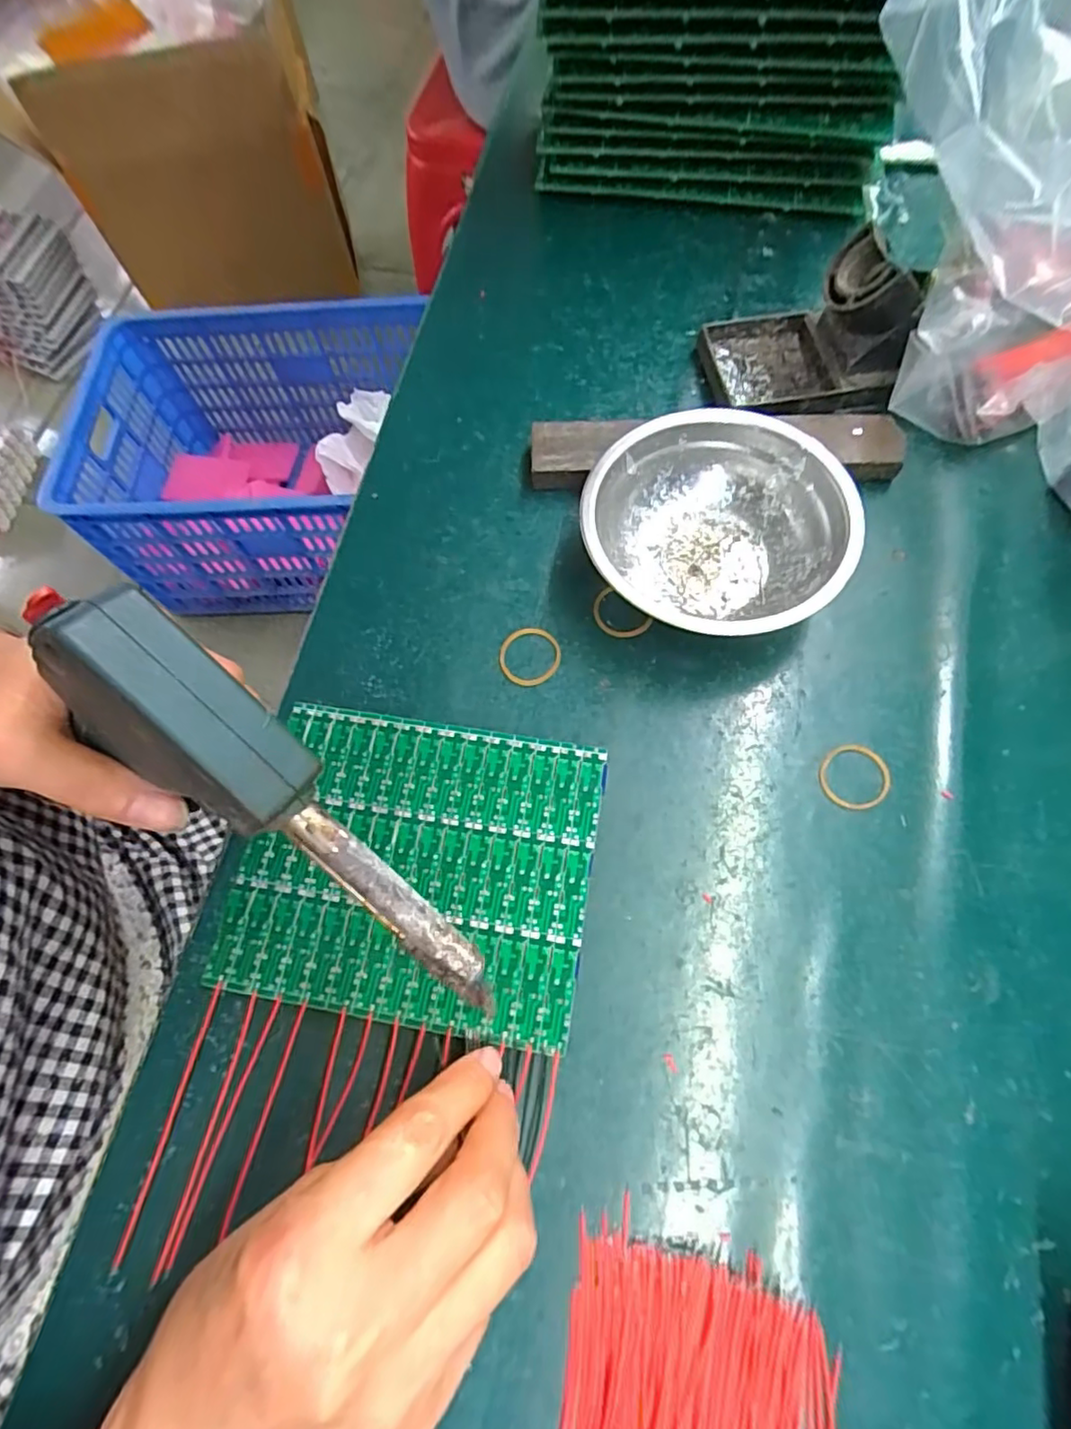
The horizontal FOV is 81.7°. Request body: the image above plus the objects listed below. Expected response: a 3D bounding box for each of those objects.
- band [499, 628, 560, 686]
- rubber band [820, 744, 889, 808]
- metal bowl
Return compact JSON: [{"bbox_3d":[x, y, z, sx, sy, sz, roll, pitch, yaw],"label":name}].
[{"bbox_3d":[-0.003,-0.030,0.313,0.031,0.004,0.032,1,68,4],"label":"band"},{"bbox_3d":[0.147,0.028,0.283,0.032,0.004,0.030,-1,68,3],"label":"rubber band"},{"bbox_3d":[0.091,-0.093,0.311,0.124,0.046,0.122,-1,68,3],"label":"metal bowl"}]

